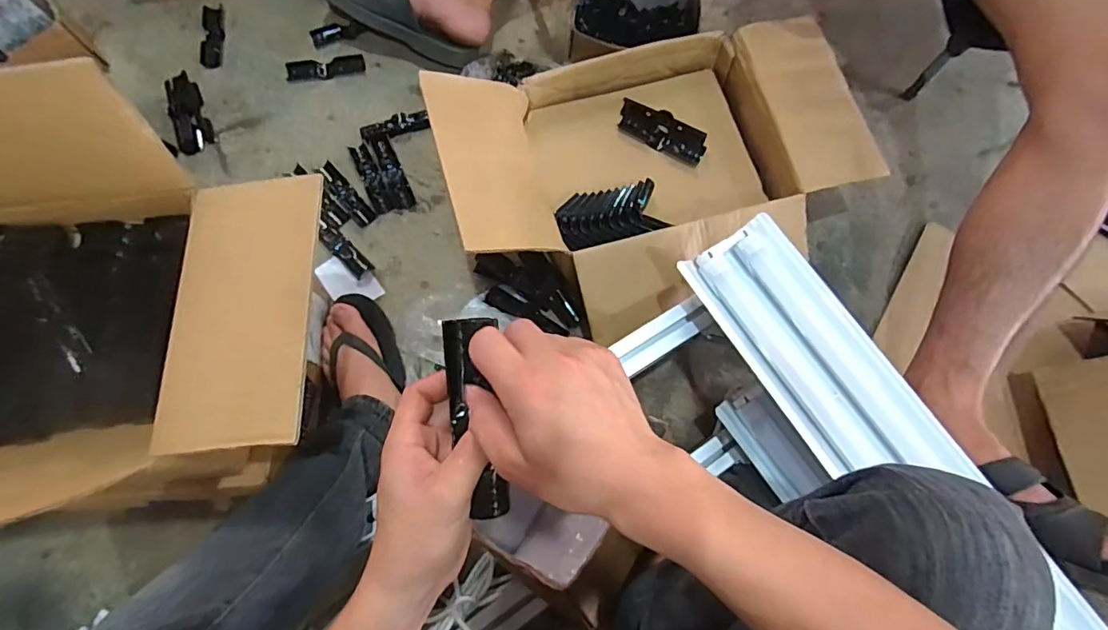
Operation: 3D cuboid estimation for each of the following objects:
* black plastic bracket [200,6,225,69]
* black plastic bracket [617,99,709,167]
[{"bbox_3d":[-0.594,-0.483,0.922,0.038,0.016,0.135,-9,73,-2],"label":"black plastic bracket"},{"bbox_3d":[0.156,-0.265,0.767,0.133,0.021,0.046,26,75,8],"label":"black plastic bracket"}]

